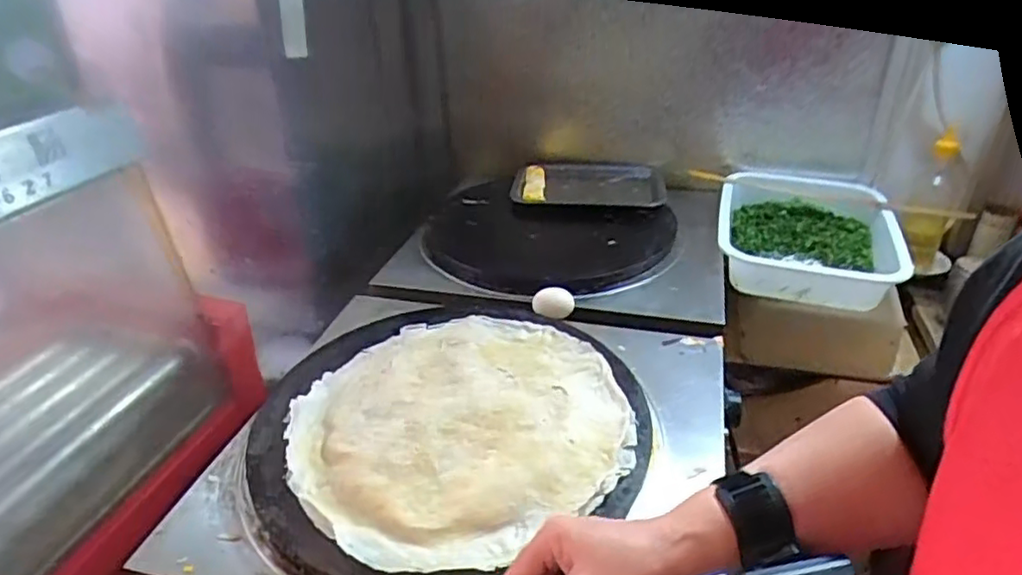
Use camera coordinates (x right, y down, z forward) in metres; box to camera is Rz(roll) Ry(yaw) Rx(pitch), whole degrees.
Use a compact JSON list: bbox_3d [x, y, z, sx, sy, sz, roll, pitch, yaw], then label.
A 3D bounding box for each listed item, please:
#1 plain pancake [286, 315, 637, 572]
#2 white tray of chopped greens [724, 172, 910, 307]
[{"bbox_3d":[-0.052,0.126,0.651,0.312,0.022,0.312,-1,31,1],"label":"plain pancake"},{"bbox_3d":[0.458,-0.076,1.021,0.251,0.081,0.336,7,32,15],"label":"white tray of chopped greens"}]

